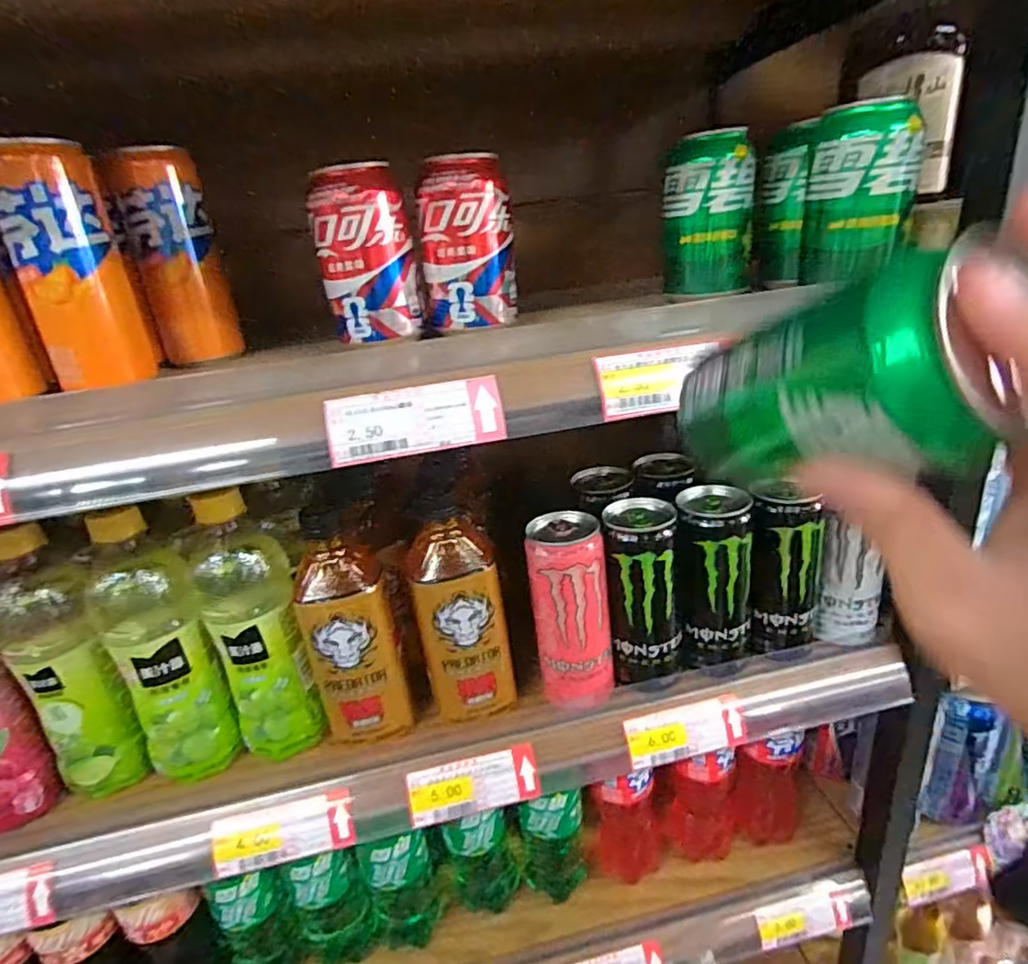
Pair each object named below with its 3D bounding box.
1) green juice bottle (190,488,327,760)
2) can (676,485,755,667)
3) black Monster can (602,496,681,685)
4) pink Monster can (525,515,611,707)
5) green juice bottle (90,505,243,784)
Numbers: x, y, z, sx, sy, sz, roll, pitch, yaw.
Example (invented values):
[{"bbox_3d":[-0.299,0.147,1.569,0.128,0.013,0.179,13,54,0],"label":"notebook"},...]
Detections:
[{"bbox_3d":[-0.186,0.104,0.428,0.061,0.190,0.059,-15,25,-17],"label":"green juice bottle"},{"bbox_3d":[0.154,0.071,0.455,0.052,0.127,0.052,1,25,18],"label":"can"},{"bbox_3d":[0.099,0.085,0.456,0.051,0.132,0.051,-3,24,8],"label":"black Monster can"},{"bbox_3d":[0.044,0.096,0.450,0.054,0.132,0.056,-7,24,0],"label":"pink Monster can"},{"bbox_3d":[-0.249,0.114,0.416,0.055,0.195,0.051,-26,30,-37],"label":"green juice bottle"}]

